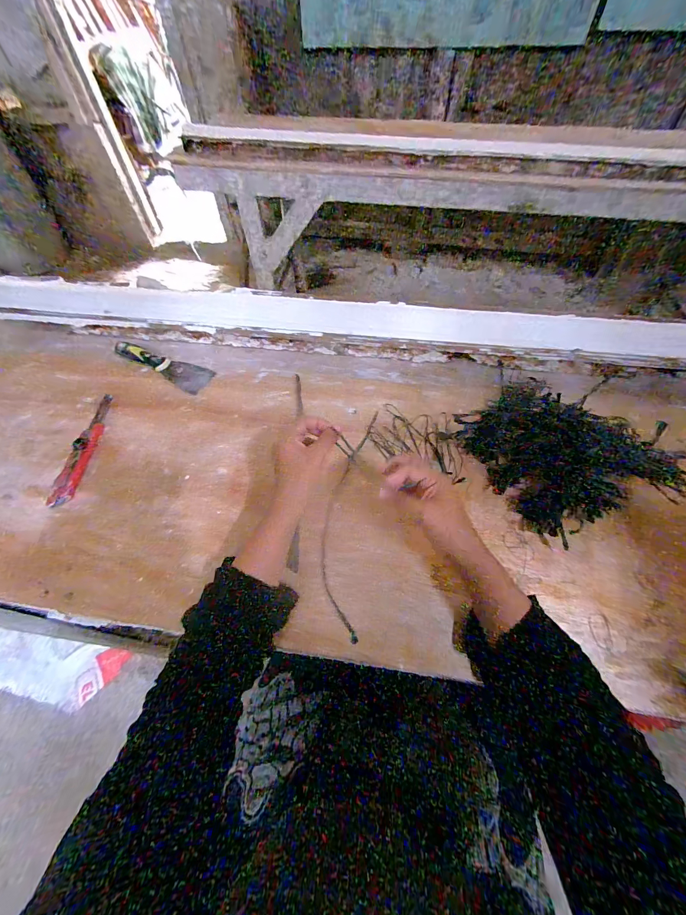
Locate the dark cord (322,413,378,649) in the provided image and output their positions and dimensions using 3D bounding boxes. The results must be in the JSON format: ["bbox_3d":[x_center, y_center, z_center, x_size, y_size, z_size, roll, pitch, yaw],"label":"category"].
[{"bbox_3d":[0.007,0.064,0.456,0.055,0.007,0.314,7,58,3],"label":"dark cord"}]

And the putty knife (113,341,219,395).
[{"bbox_3d":[-0.310,-0.165,0.597,0.185,0.024,0.054,25,61,17],"label":"putty knife"}]

